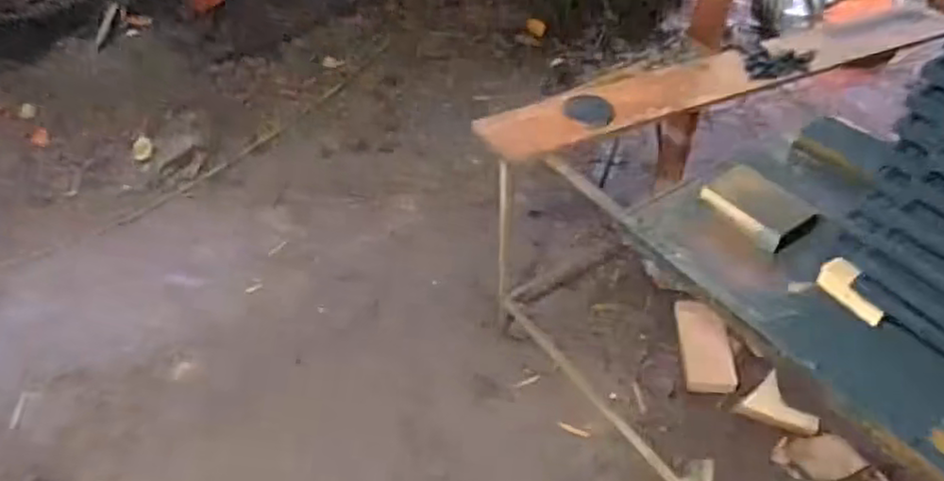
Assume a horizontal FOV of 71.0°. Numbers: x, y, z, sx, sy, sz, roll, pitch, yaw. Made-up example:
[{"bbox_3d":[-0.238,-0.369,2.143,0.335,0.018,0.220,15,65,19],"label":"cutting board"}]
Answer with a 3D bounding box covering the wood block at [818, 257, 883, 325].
[{"bbox_3d":[0.576,0.075,0.999,0.033,0.048,0.114,-12,44,-14],"label":"wood block"}]

